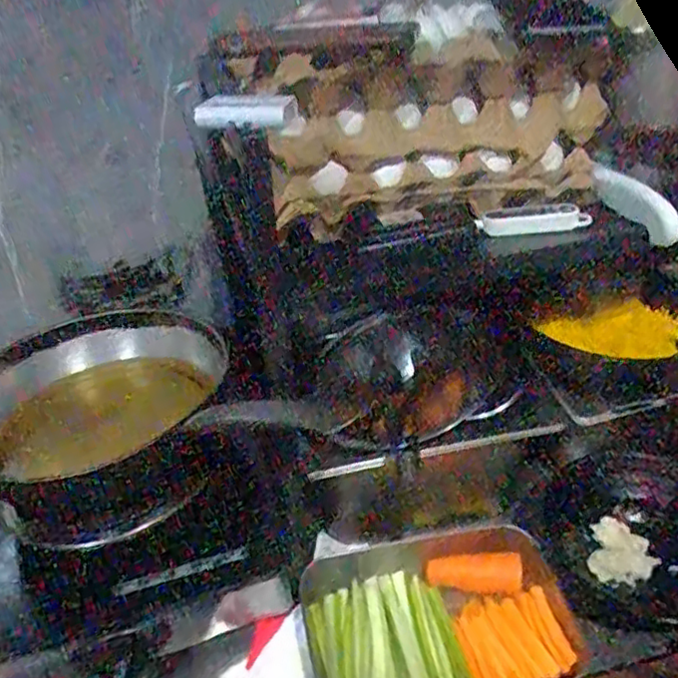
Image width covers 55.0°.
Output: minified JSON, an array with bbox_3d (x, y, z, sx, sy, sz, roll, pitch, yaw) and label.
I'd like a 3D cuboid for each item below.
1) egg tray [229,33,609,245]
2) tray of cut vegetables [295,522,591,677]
[{"bbox_3d":[0.080,-0.176,0.542,0.288,0.136,0.056,-15,33,-11],"label":"egg tray"},{"bbox_3d":[0.085,0.258,0.593,0.243,0.045,0.169,-12,45,-11],"label":"tray of cut vegetables"}]

